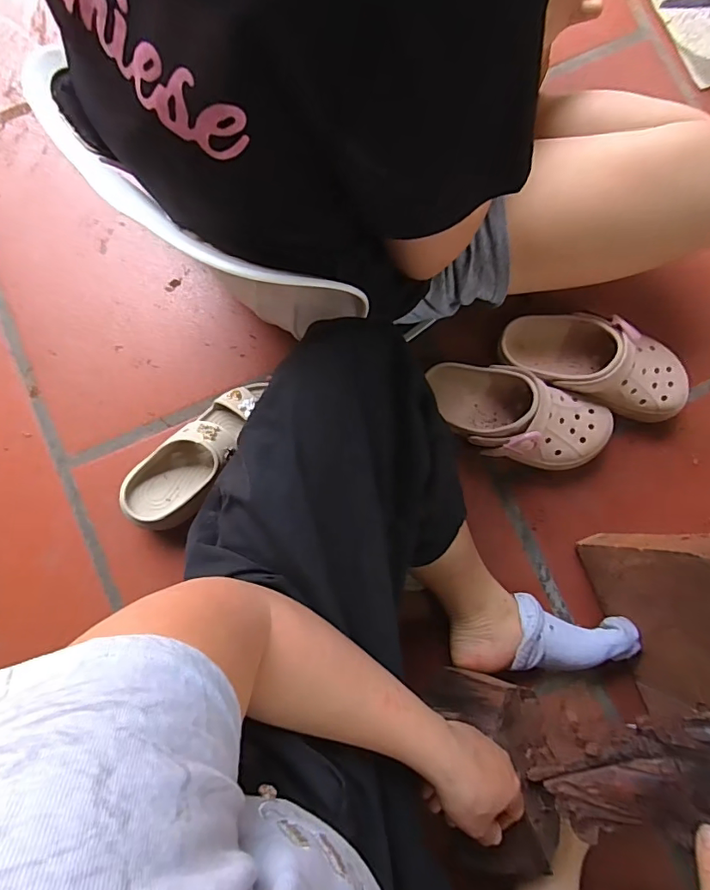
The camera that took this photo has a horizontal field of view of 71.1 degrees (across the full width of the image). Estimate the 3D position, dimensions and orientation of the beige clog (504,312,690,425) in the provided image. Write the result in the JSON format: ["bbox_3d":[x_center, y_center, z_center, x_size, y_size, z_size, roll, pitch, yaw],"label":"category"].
[{"bbox_3d":[0.311,-0.107,0.637,0.241,0.083,0.102,17,83,1],"label":"beige clog"}]

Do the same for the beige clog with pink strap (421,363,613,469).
[{"bbox_3d":[0.203,-0.036,0.631,0.238,0.089,0.107,22,83,2],"label":"beige clog with pink strap"}]

